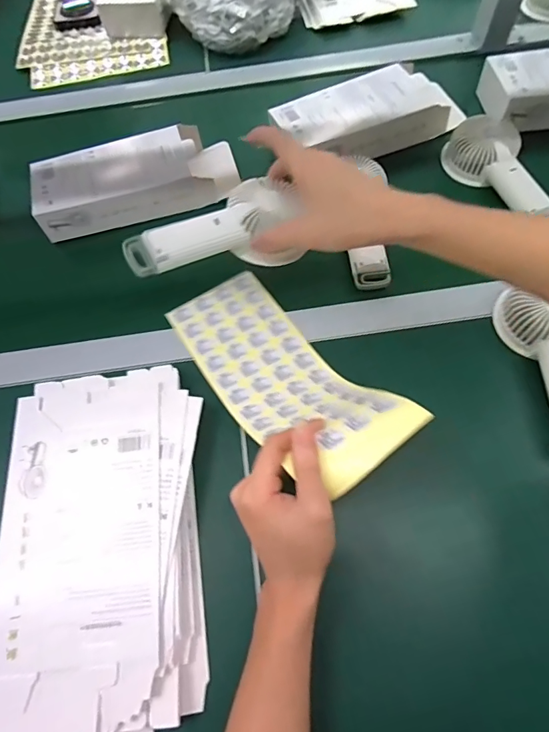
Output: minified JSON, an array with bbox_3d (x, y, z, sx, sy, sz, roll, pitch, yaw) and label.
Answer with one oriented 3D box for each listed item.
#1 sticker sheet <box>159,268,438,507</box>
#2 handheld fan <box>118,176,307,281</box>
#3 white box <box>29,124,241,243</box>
[{"bbox_3d":[0.004,0.005,0.436,0.112,0.054,0.291,-37,45,-13],"label":"sticker sheet"},{"bbox_3d":[-0.054,-0.118,0.413,0.163,0.043,0.078,-26,67,-18],"label":"handheld fan"},{"bbox_3d":[-0.173,-0.234,0.562,0.244,0.051,0.107,-16,66,-5],"label":"white box"}]

